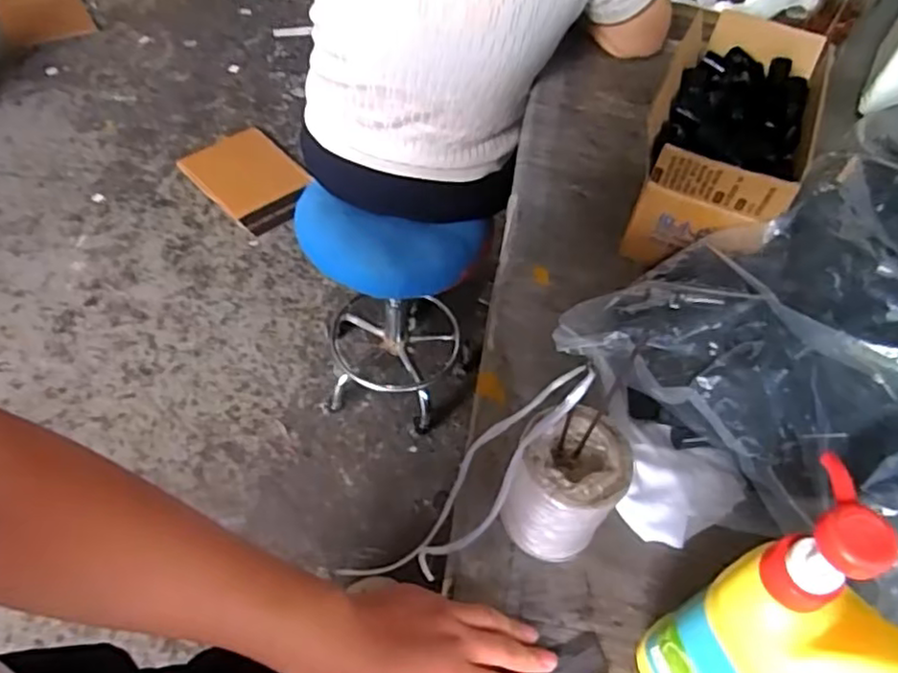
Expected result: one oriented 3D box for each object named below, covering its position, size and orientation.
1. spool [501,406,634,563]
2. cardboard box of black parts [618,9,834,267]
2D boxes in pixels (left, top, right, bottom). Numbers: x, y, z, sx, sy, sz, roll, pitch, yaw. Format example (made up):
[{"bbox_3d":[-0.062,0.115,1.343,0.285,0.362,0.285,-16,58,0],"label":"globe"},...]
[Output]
[{"bbox_3d":[0.084,0.110,0.496,0.077,0.104,0.083,3,53,-4],"label":"spool"},{"bbox_3d":[0.298,-0.214,0.730,0.152,0.140,0.310,23,54,11],"label":"cardboard box of black parts"}]

